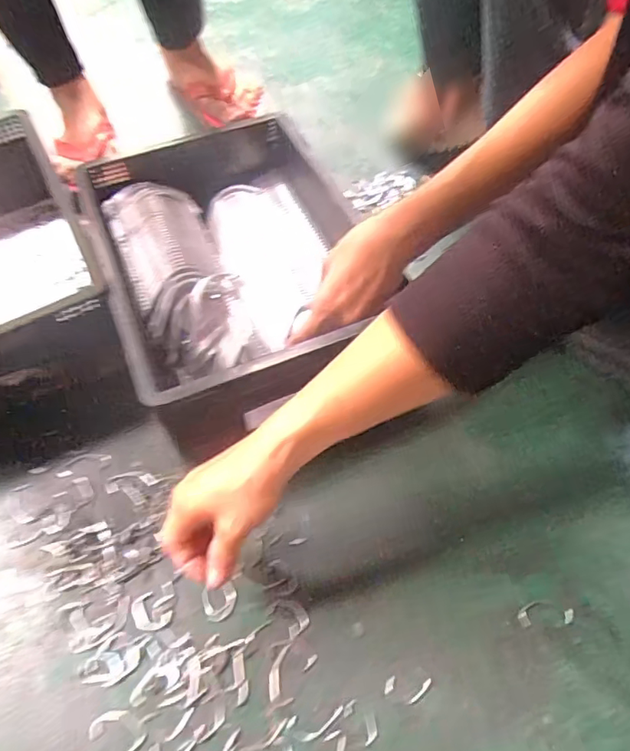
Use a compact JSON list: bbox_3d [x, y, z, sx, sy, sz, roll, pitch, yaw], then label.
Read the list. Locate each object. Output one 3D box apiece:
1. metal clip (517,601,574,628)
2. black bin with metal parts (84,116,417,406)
[{"bbox_3d":[0.183,0.188,0.427,0.042,0.006,0.018,-4,57,-2],"label":"metal clip"},{"bbox_3d":[-0.084,-0.130,0.570,0.259,0.106,0.268,-18,59,-11],"label":"black bin with metal parts"}]

